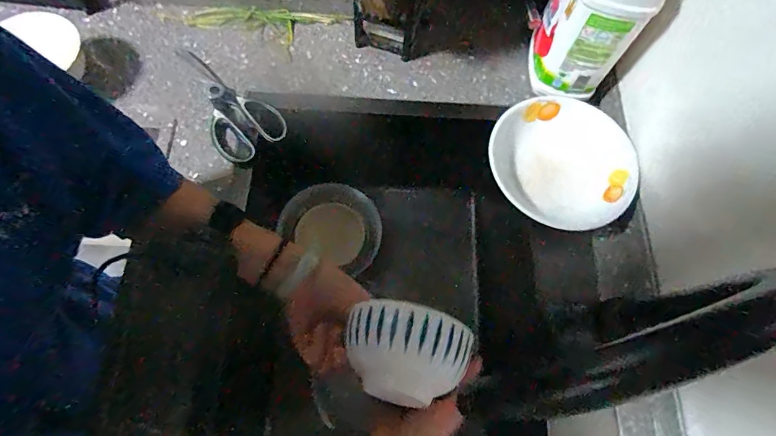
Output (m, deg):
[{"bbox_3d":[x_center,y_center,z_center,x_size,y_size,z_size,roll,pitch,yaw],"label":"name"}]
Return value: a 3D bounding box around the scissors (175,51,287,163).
[{"bbox_3d":[-0.220,-0.159,0.553,0.088,0.015,0.195,-38,76,-15],"label":"scissors"}]

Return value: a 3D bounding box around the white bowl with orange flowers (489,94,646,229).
[{"bbox_3d":[0.204,-0.068,0.520,0.163,0.058,0.154,1,69,-2],"label":"white bowl with orange flowers"}]

